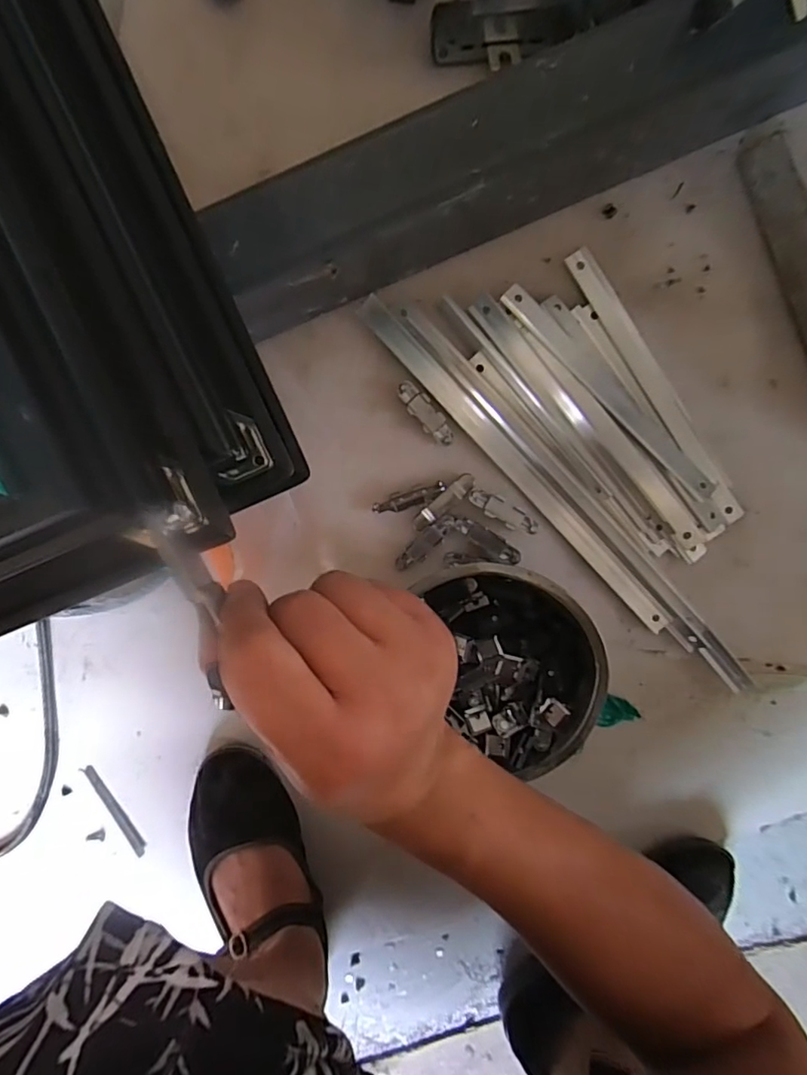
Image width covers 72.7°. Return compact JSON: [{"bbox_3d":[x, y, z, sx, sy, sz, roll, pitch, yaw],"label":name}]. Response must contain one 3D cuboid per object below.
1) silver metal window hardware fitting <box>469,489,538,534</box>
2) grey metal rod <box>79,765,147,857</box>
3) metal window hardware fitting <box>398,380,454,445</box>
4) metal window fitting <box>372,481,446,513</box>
[{"bbox_3d":[0.080,-0.020,0.436,0.059,0.008,0.017,30,97,-3],"label":"silver metal window hardware fitting"},{"bbox_3d":[-0.262,0.248,0.499,0.013,0.007,0.094,-29,96,5],"label":"grey metal rod"},{"bbox_3d":[0.018,-0.098,0.433,0.018,0.005,0.058,-39,95,6],"label":"metal window hardware fitting"},{"bbox_3d":[0.004,-0.032,0.439,0.059,0.009,0.015,-18,97,3],"label":"metal window fitting"}]

